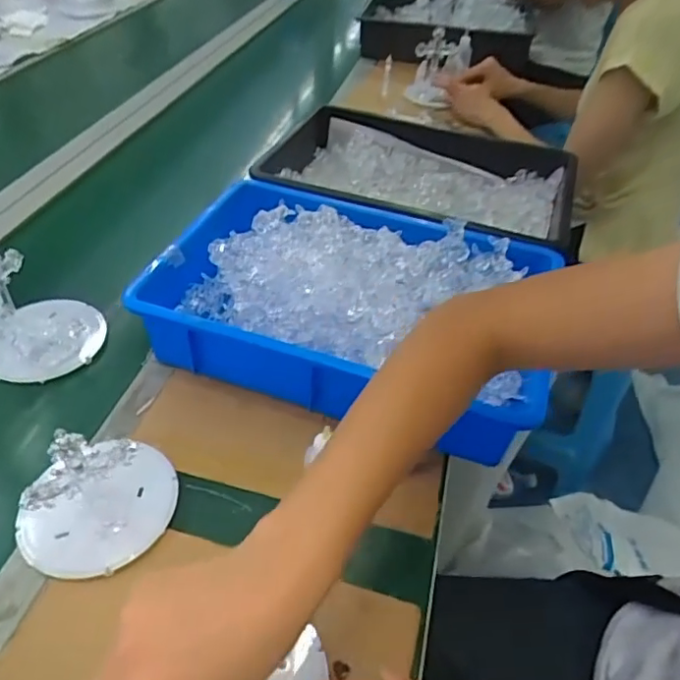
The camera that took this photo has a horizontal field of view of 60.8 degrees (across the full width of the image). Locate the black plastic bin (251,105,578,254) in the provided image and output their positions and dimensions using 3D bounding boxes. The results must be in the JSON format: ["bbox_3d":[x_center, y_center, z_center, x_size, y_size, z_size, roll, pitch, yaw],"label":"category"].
[{"bbox_3d":[0.098,-0.209,0.821,0.429,0.100,0.272,13,45,11],"label":"black plastic bin"}]

